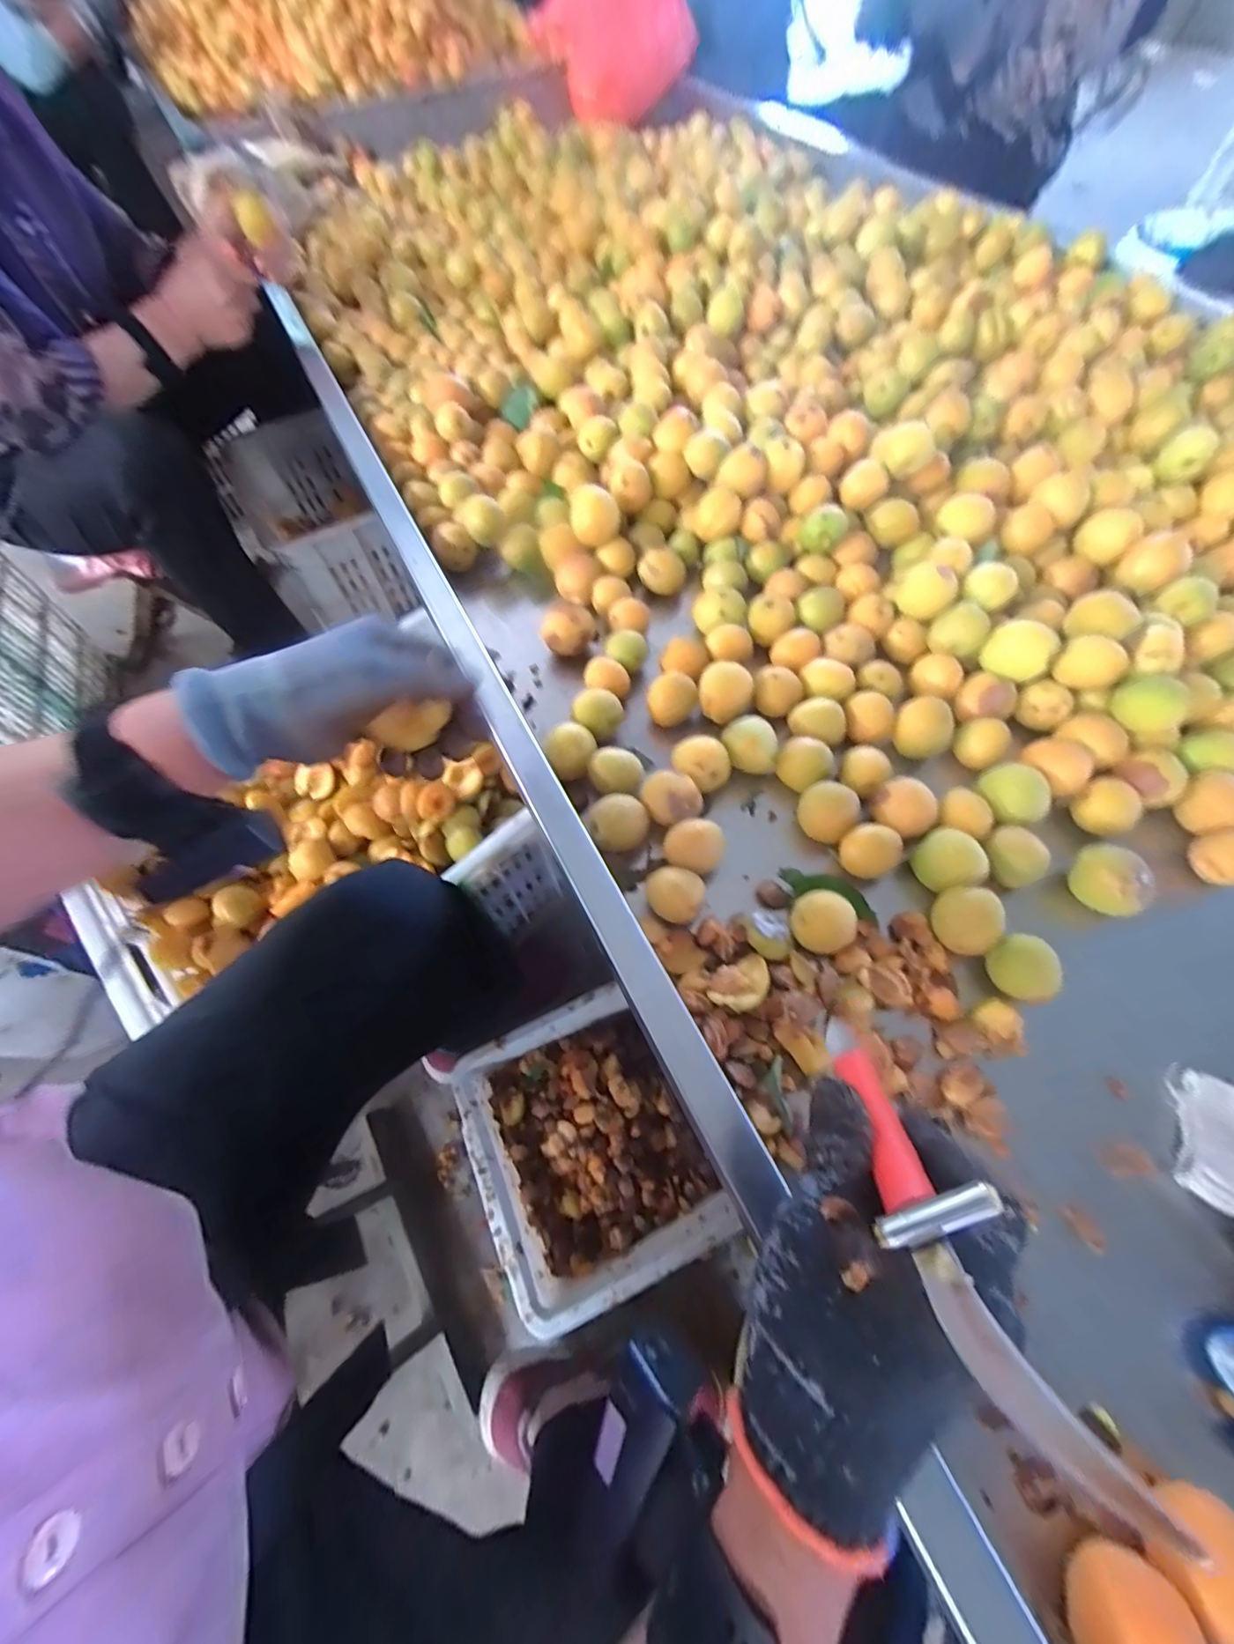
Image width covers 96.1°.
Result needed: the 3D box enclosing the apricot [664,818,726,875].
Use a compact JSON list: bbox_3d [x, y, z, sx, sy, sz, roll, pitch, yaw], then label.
[{"bbox_3d":[0.055,0.019,0.398,0.040,0.041,0.031,9,63,6],"label":"apricot"}]

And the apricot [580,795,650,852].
[{"bbox_3d":[0.000,0.004,0.408,0.039,0.042,0.040,-1,63,1],"label":"apricot"}]

